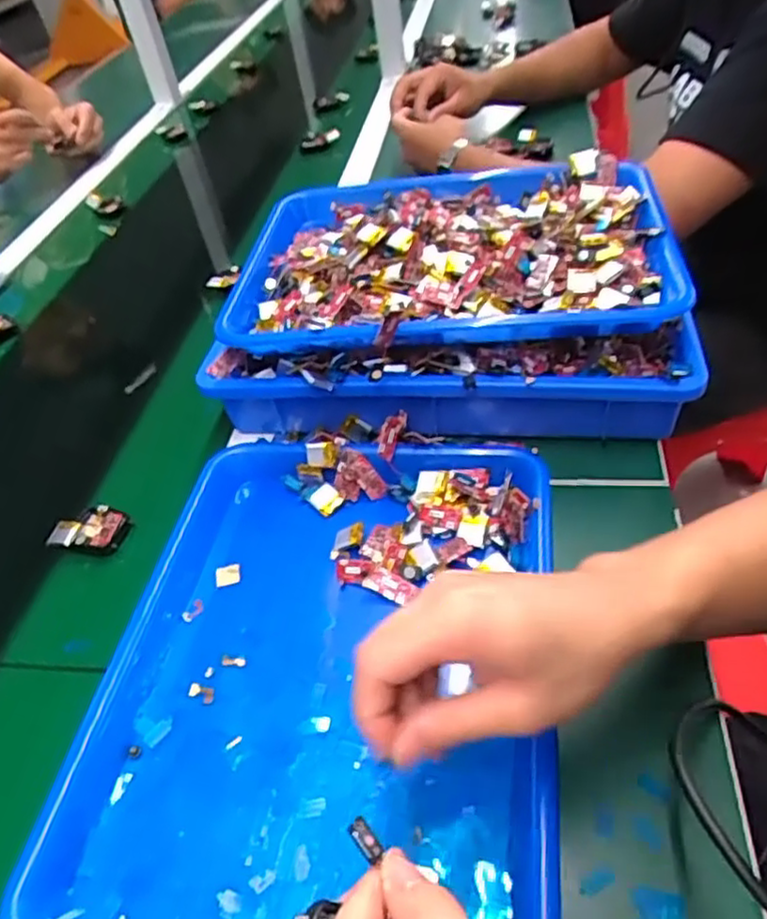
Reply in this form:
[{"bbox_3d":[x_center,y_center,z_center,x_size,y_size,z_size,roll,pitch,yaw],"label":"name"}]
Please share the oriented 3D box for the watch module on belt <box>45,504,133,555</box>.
[{"bbox_3d":[-0.219,0.052,0.518,0.053,0.014,0.039,2,45,12],"label":"watch module on belt"}]

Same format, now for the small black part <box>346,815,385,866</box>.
[{"bbox_3d":[-0.007,0.136,0.246,0.007,0.004,0.015,-32,63,-22],"label":"small black part"}]

